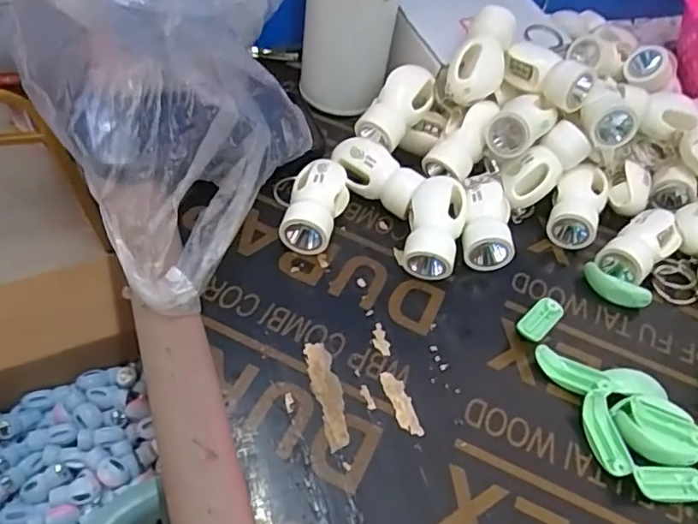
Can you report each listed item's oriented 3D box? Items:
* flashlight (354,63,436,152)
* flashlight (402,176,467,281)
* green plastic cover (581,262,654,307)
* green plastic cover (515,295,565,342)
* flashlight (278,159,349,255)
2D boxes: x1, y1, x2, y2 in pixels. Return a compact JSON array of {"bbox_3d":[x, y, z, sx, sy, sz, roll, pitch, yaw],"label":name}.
[{"bbox_3d":[0.032,-0.103,0.394,0.029,0.023,0.062,32,73,23],"label":"flashlight"},{"bbox_3d":[0.053,-0.023,0.357,0.033,0.025,0.063,9,64,7],"label":"flashlight"},{"bbox_3d":[0.164,0.016,0.362,0.041,0.010,0.014,31,52,17],"label":"green plastic cover"},{"bbox_3d":[0.112,0.033,0.342,0.035,0.006,0.015,-34,62,-31],"label":"green plastic cover"},{"bbox_3d":[-0.021,-0.034,0.364,0.032,0.031,0.056,13,49,2],"label":"flashlight"}]

